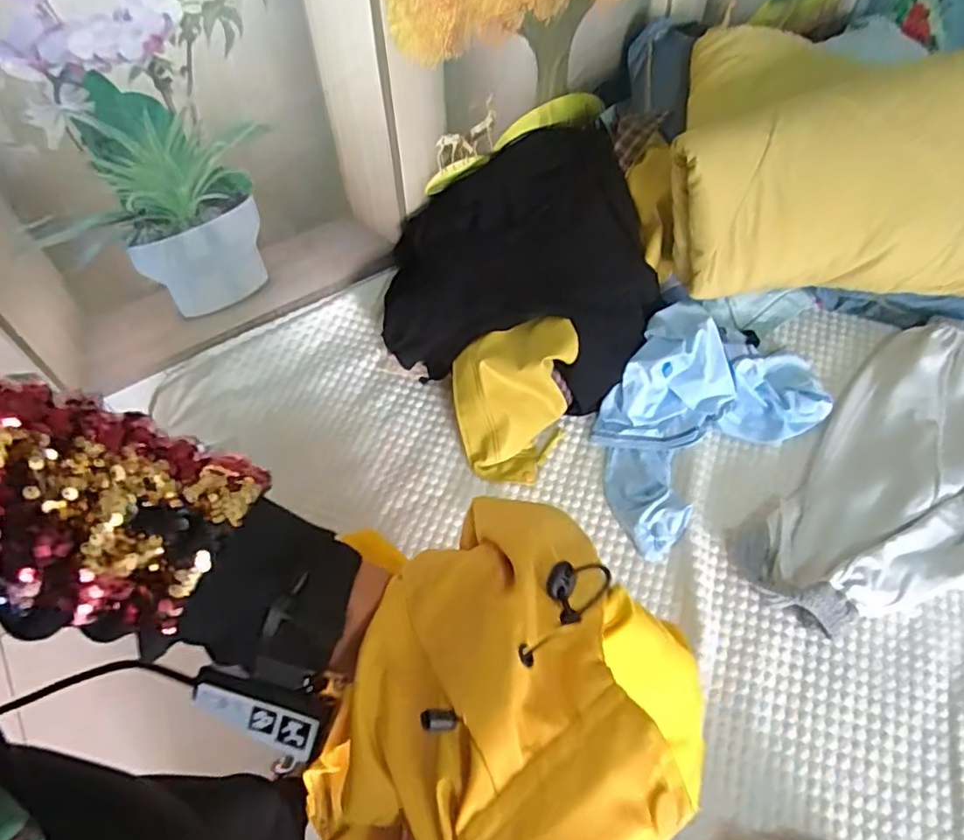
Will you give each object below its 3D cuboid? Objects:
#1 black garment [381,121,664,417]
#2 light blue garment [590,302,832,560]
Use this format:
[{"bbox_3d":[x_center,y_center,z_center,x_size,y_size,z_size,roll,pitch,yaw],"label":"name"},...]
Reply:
[{"bbox_3d":[0.076,-0.267,1.091,0.429,0.227,0.421,15,58,10],"label":"black garment"},{"bbox_3d":[0.332,-0.026,1.011,0.425,0.128,0.261,-33,62,-20],"label":"light blue garment"}]

